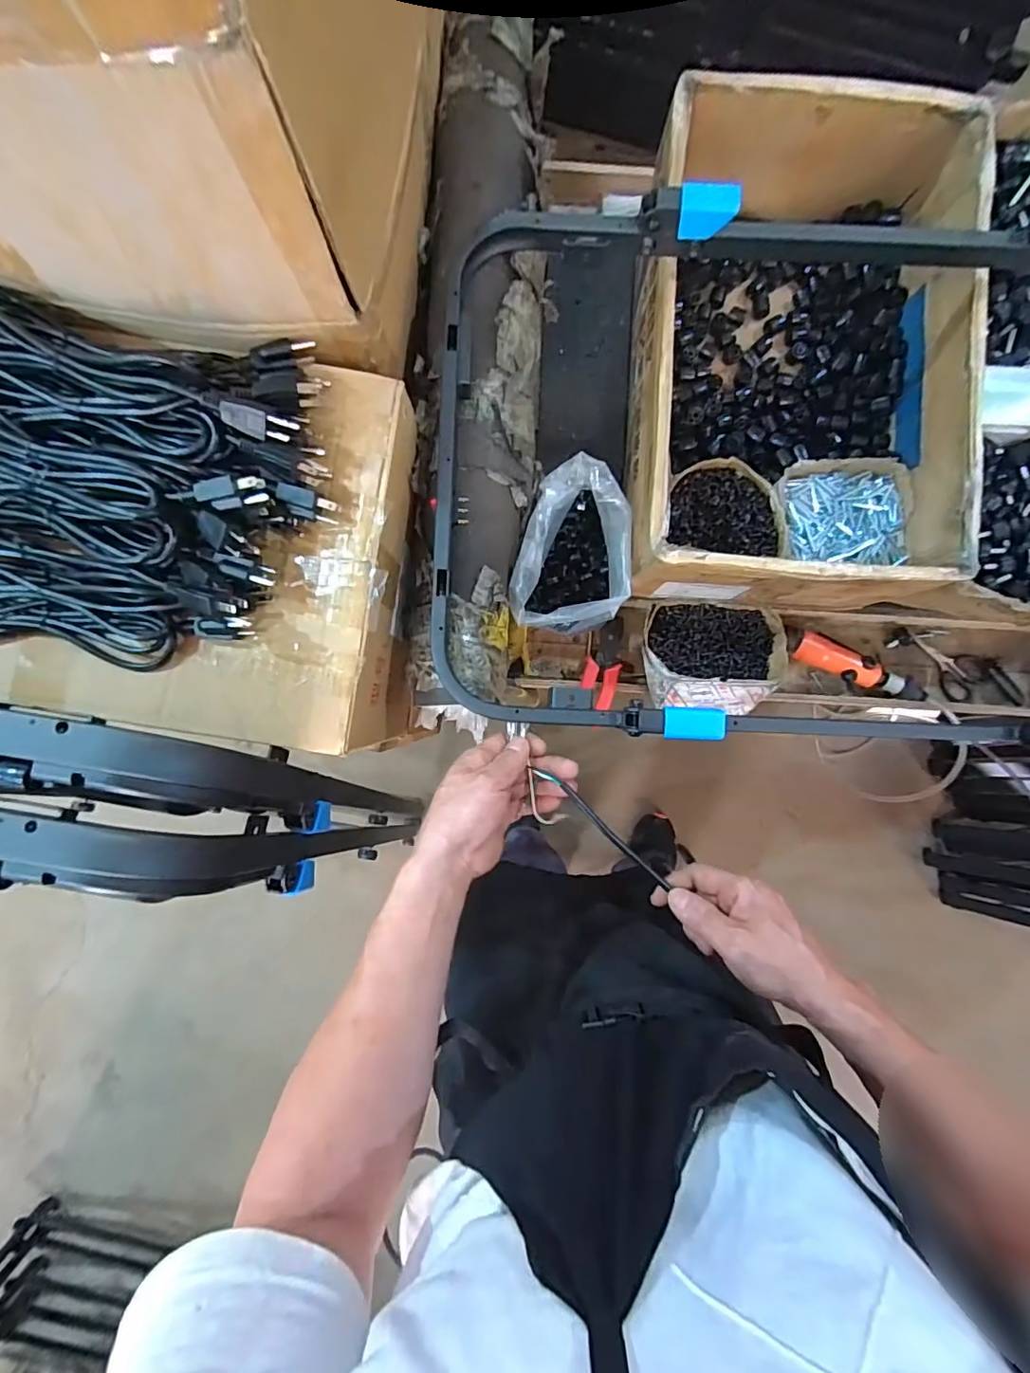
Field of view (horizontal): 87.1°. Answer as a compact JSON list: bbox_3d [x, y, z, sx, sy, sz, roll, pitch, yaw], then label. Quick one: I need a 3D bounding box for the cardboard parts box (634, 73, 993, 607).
[{"bbox_3d":[0.331,-0.374,0.650,0.359,0.168,0.535,5,88,0],"label":"cardboard parts box"}]

